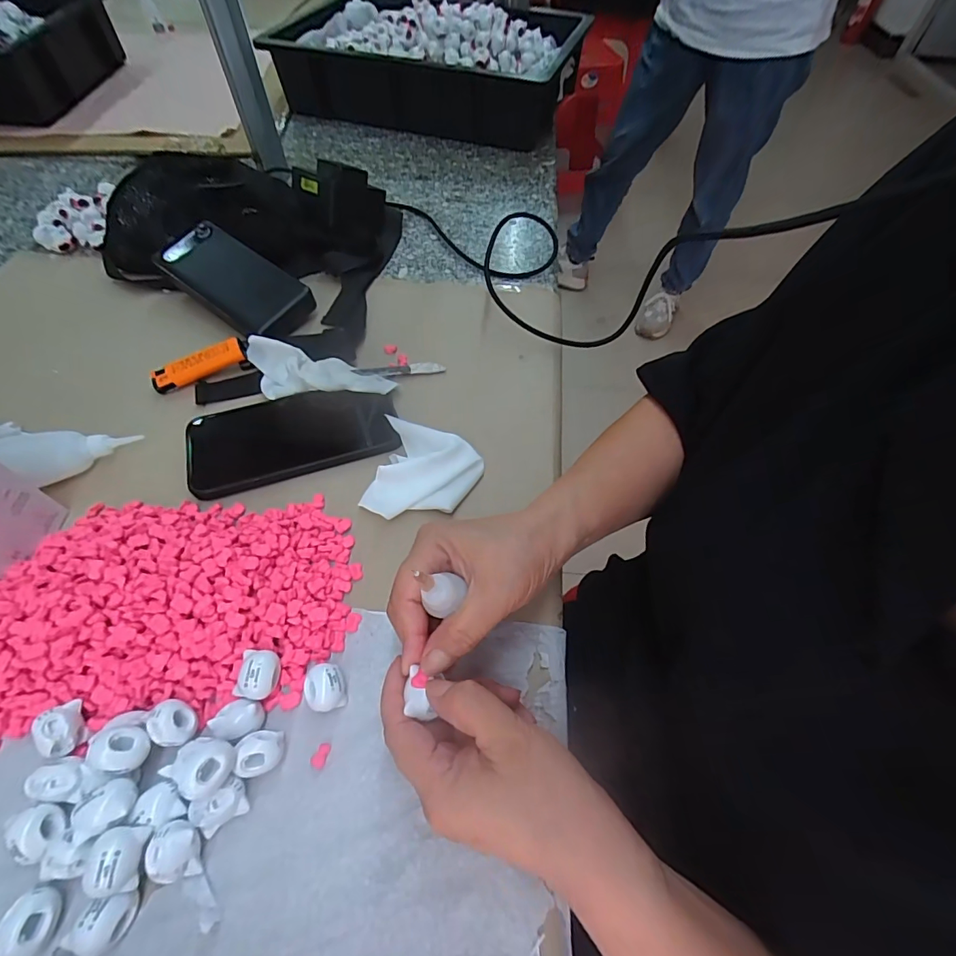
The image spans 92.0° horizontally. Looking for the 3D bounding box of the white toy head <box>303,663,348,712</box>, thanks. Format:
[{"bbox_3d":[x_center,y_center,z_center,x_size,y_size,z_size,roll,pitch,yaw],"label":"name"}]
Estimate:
[{"bbox_3d":[-0.089,0.123,0.270,0.022,0.017,0.025,-13,57,-9],"label":"white toy head"}]

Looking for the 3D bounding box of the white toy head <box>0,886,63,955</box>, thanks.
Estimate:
[{"bbox_3d":[-0.206,0.205,0.213,0.019,0.016,0.024,-7,56,-5],"label":"white toy head"}]

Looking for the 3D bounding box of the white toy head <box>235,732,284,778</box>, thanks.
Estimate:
[{"bbox_3d":[-0.117,0.149,0.251,0.022,0.019,0.020,0,56,0],"label":"white toy head"}]

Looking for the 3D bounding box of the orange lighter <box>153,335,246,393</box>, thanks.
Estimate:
[{"bbox_3d":[-0.249,-0.101,0.413,0.081,0.020,0.022,-25,59,-16],"label":"orange lighter"}]

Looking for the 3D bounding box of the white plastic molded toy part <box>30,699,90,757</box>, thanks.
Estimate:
[{"bbox_3d":[-0.225,0.134,0.249,0.018,0.016,0.022,-29,61,-19],"label":"white plastic molded toy part"}]

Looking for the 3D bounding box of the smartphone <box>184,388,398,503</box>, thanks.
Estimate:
[{"bbox_3d":[-0.151,-0.039,0.375,0.162,0.012,0.080,-15,57,-11],"label":"smartphone"}]

